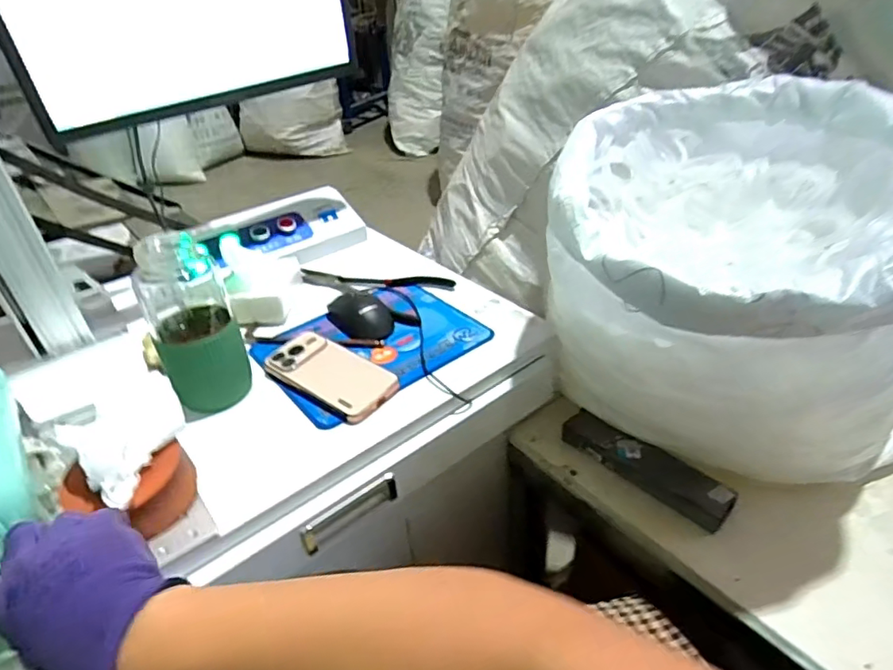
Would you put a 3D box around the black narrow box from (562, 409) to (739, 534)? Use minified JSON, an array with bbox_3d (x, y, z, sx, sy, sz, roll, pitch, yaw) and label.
[{"bbox_3d":[0.233,0.151,0.654,0.198,0.036,0.045,27,46,36],"label":"black narrow box"}]

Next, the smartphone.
[{"bbox_3d":[-0.139,0.045,0.649,0.160,0.011,0.076,25,55,28],"label":"smartphone"}]

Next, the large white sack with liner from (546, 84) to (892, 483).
[{"bbox_3d":[0.310,-0.048,0.605,0.374,0.341,0.365,-1,36,5],"label":"large white sack with liner"}]

